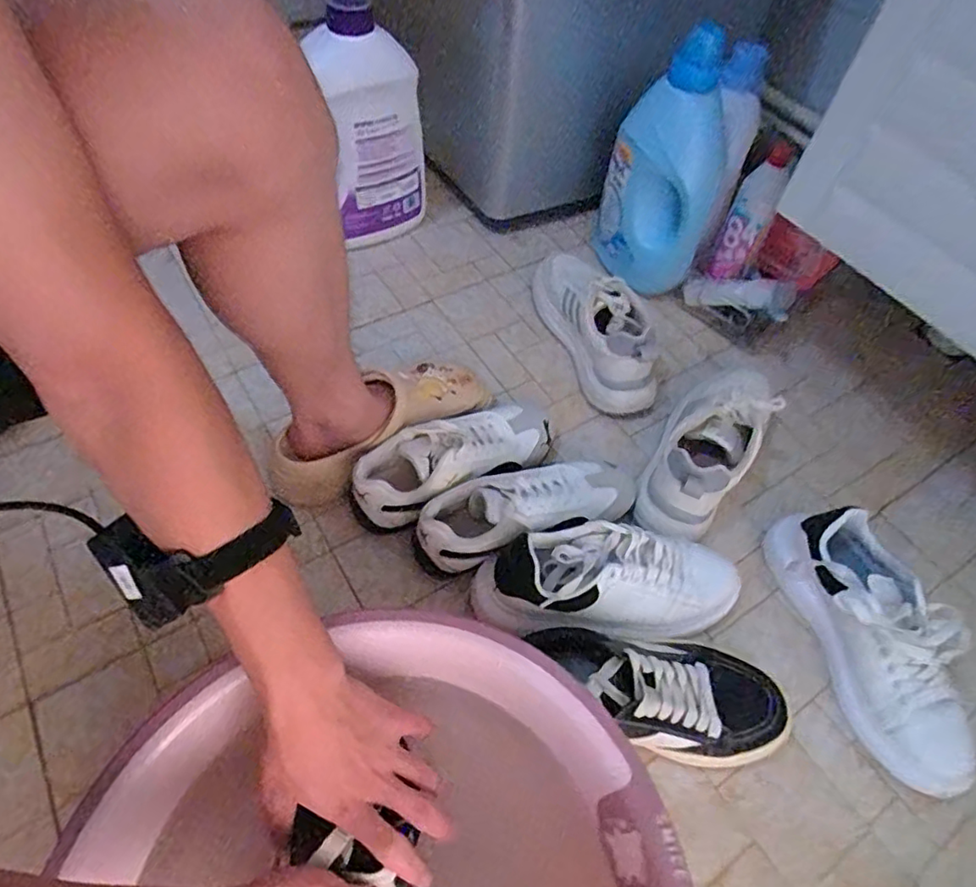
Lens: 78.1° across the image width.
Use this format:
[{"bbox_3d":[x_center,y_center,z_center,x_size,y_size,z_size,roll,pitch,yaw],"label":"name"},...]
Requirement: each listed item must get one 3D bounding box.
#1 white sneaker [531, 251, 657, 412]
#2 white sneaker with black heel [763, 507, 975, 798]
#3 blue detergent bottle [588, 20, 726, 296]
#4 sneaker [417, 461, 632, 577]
[{"bbox_3d":[0.141,-0.169,0.815,0.086,0.107,0.279,-16,58,-15],"label":"white sneaker"},{"bbox_3d":[0.393,0.190,0.609,0.107,0.109,0.282,-12,58,-13],"label":"white sneaker with black heel"},{"bbox_3d":[0.236,-0.360,0.807,0.153,0.281,0.098,15,56,5],"label":"blue detergent bottle"},{"bbox_3d":[0.046,0.067,0.658,0.257,0.083,0.087,-18,60,-18],"label":"sneaker"}]

